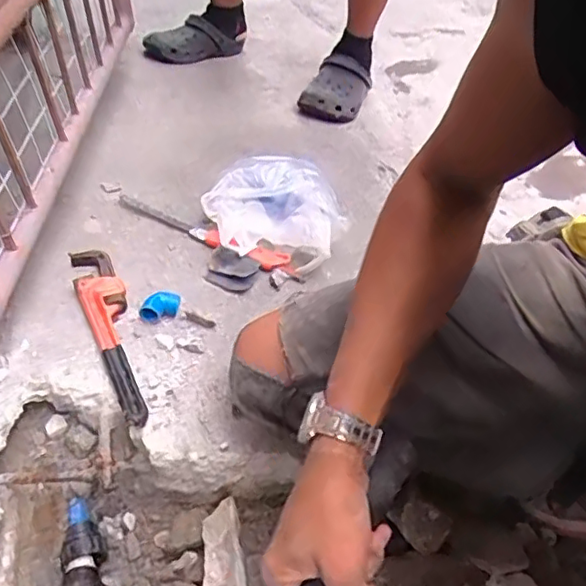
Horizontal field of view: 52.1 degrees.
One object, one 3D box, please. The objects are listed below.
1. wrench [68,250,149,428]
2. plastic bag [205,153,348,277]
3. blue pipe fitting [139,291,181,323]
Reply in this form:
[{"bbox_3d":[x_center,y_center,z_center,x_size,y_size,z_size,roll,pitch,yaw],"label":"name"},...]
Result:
[{"bbox_3d":[-0.210,0.039,0.703,0.051,0.035,0.256,-20,49,-18],"label":"wrench"},{"bbox_3d":[-0.025,-0.118,0.872,0.200,0.073,0.179,7,46,7],"label":"plastic bag"},{"bbox_3d":[-0.166,0.016,0.747,0.052,0.028,0.029,-21,49,-19],"label":"blue pipe fitting"}]

